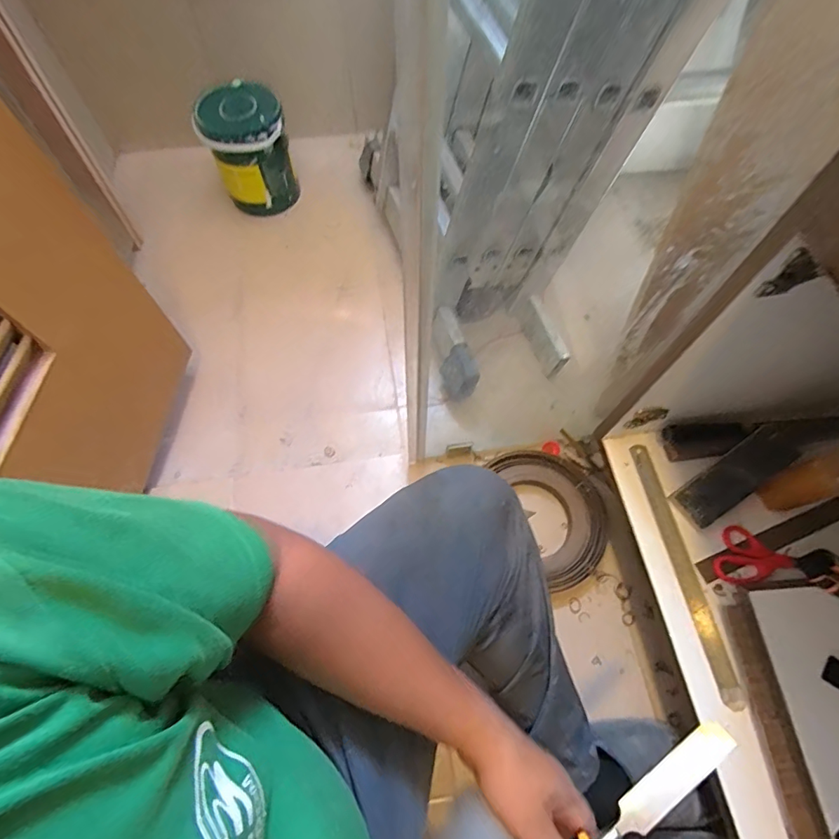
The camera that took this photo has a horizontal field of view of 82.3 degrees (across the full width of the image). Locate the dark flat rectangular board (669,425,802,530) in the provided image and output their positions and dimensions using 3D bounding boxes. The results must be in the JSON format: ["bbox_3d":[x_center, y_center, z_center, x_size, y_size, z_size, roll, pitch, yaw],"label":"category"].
[{"bbox_3d":[0.433,0.079,0.663,0.167,0.010,0.058,-39,58,2],"label":"dark flat rectangular board"}]

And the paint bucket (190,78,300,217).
[{"bbox_3d":[-0.377,-0.593,1.073,0.170,0.242,0.170,0,65,-1],"label":"paint bucket"}]

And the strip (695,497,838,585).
[{"bbox_3d":[0.494,0.165,0.667,0.250,0.009,0.028,-20,67,-10],"label":"strip"}]

